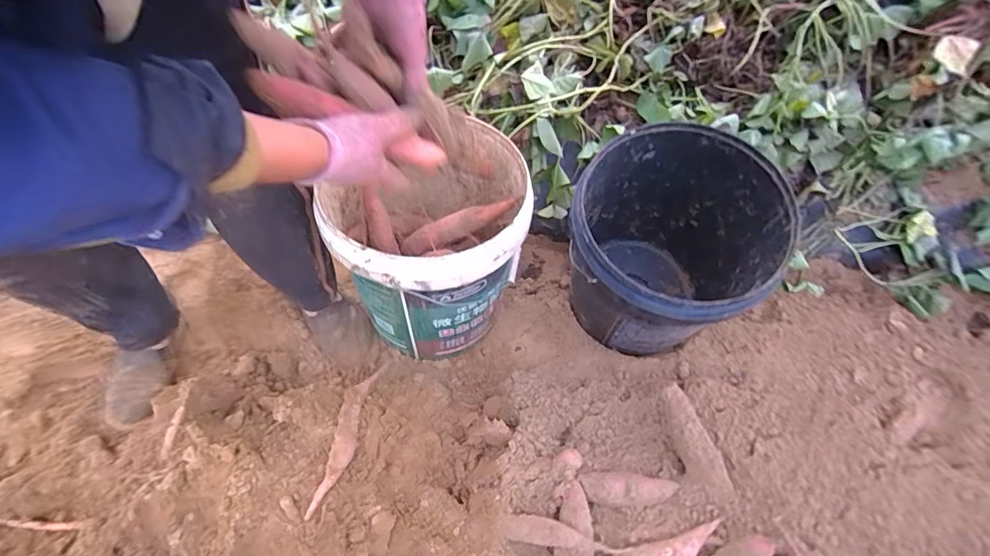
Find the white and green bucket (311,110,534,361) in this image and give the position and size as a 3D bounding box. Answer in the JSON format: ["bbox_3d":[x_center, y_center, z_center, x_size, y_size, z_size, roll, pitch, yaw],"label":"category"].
[{"bbox_3d":[-0.102,-0.035,0.768,0.305,0.326,0.268,-27,62,-21],"label":"white and green bucket"}]

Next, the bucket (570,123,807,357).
[{"bbox_3d":[0.271,-0.034,0.771,0.305,0.360,0.341,15,57,7],"label":"bucket"}]

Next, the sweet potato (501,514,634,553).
[{"bbox_3d":[0.087,0.339,0.589,0.166,0.027,0.034,0,52,24],"label":"sweet potato"}]

